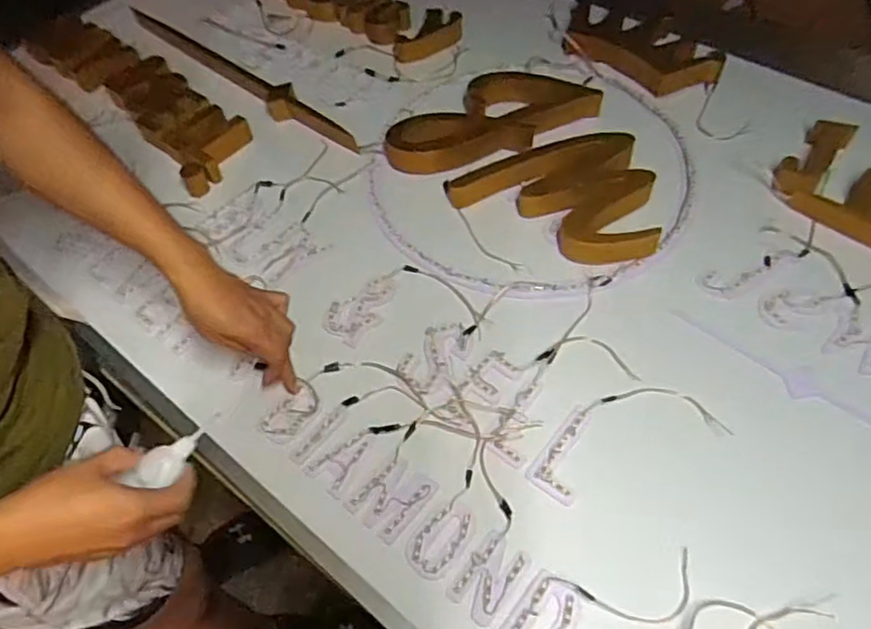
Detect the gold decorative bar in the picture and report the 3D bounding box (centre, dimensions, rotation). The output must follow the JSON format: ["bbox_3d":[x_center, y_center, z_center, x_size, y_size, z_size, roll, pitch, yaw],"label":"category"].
[{"bbox_3d":[-0.334,-0.408,1.073,0.553,0.023,0.058,37,65,23],"label":"gold decorative bar"}]

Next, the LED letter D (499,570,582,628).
[{"bbox_3d":[0.103,0.291,0.600,0.056,0.005,0.084,33,63,21],"label":"LED letter D"}]

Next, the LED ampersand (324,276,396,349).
[{"bbox_3d":[-0.096,-0.010,0.819,0.065,0.004,0.107,34,64,22],"label":"LED ampersand"}]

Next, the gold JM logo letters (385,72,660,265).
[{"bbox_3d":[0.154,-0.236,0.914,0.396,0.049,0.256,28,62,19],"label":"gold JM logo letters"}]

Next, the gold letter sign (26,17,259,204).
[{"bbox_3d":[-0.512,-0.386,1.066,0.519,0.034,0.138,37,65,23],"label":"gold letter sign"}]

